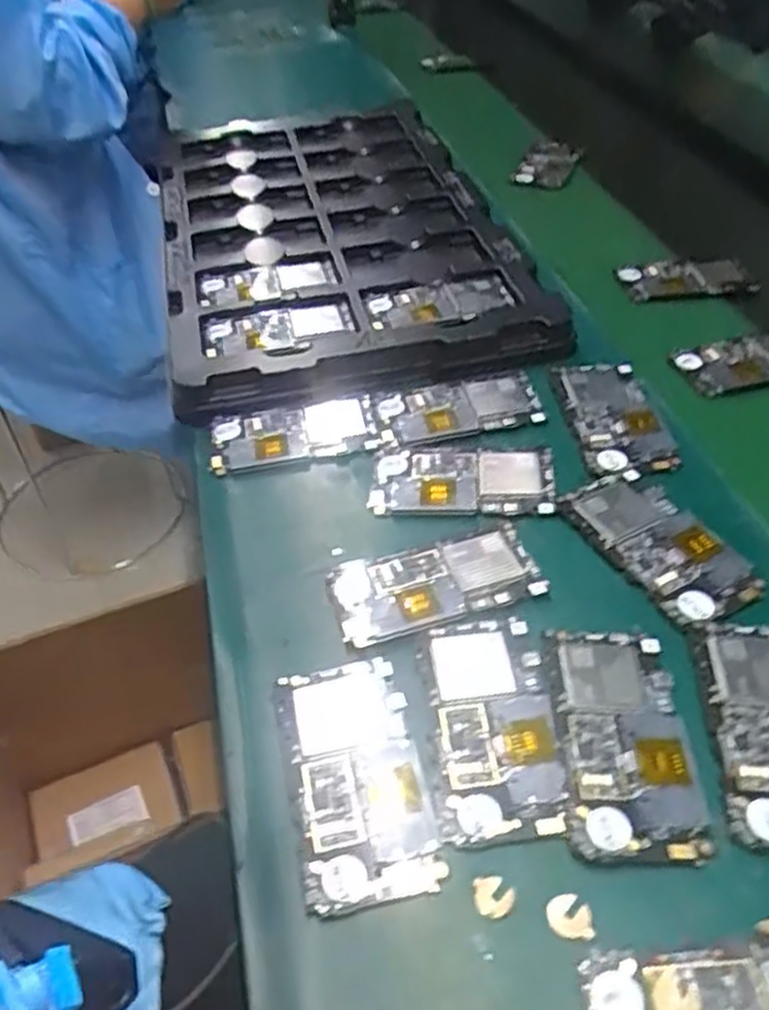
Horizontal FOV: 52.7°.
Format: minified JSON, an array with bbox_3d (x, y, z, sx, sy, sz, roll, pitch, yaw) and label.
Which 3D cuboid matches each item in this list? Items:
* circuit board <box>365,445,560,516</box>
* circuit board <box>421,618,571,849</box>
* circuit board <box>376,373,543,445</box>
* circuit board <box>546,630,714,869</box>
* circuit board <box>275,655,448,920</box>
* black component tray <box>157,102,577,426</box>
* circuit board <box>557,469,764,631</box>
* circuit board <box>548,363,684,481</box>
[{"bbox_3d":[0.054,-0.020,0.542,0.123,0.007,0.068,1,45,2],"label":"circuit board"},{"bbox_3d":[0.056,0.114,0.410,0.062,0.009,0.124,-3,45,-2],"label":"circuit board"},{"bbox_3d":[0.058,-0.074,0.601,0.125,0.004,0.059,-11,50,-6],"label":"circuit board"},{"bbox_3d":[0.122,0.118,0.398,0.064,0.005,0.124,2,45,3],"label":"circuit board"},{"bbox_3d":[-0.014,0.136,0.393,0.064,0.006,0.125,-9,46,-8],"label":"circuit board"},{"bbox_3d":[-0.061,-0.304,0.809,0.326,0.033,0.582,-8,46,-7],"label":"black component tray"},{"bbox_3d":[0.173,0.023,0.491,0.068,0.006,0.124,-20,48,-18],"label":"circuit board"},{"bbox_3d":[0.172,-0.068,0.583,0.064,0.006,0.129,-4,45,-3],"label":"circuit board"}]

